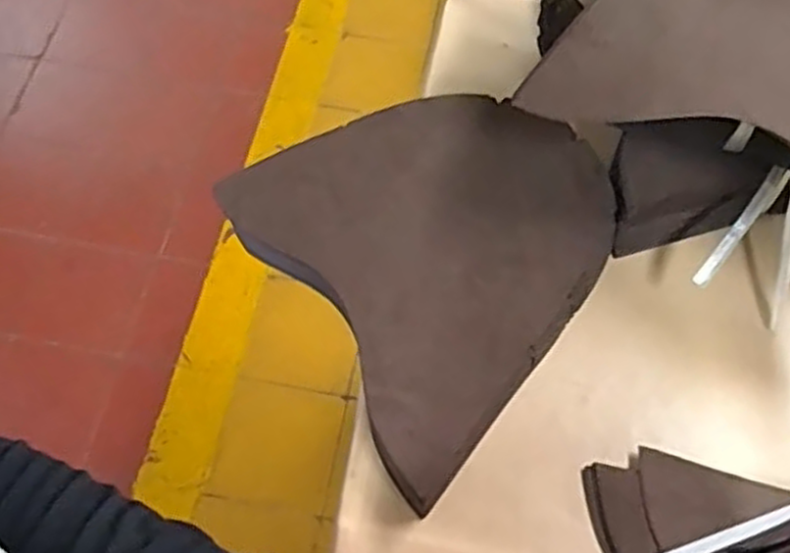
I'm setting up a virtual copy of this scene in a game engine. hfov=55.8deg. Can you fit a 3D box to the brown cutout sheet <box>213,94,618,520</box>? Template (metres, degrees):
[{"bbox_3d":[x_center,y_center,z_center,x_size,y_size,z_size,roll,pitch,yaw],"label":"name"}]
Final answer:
[{"bbox_3d":[0.034,-0.018,0.498,0.214,0.053,0.239,-31,67,-13],"label":"brown cutout sheet"}]

